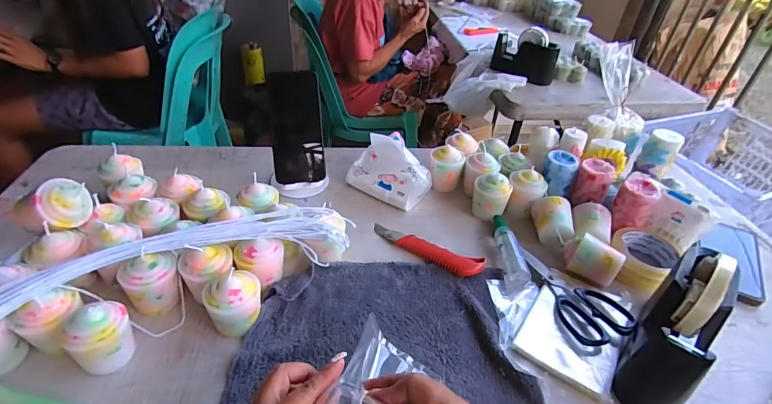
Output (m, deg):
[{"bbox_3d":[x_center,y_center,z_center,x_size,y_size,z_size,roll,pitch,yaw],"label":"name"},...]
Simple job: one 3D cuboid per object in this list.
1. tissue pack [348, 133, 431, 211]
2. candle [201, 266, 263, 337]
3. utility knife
[{"bbox_3d":[0.016,-0.056,0.671,0.133,0.078,0.090,24,42,22],"label":"tissue pack"},{"bbox_3d":[-0.167,0.109,0.446,0.057,0.067,0.054,-15,42,-23],"label":"candle"},{"bbox_3d":[0.055,0.066,0.577,0.170,0.021,0.034,21,41,20],"label":"utility knife"}]

